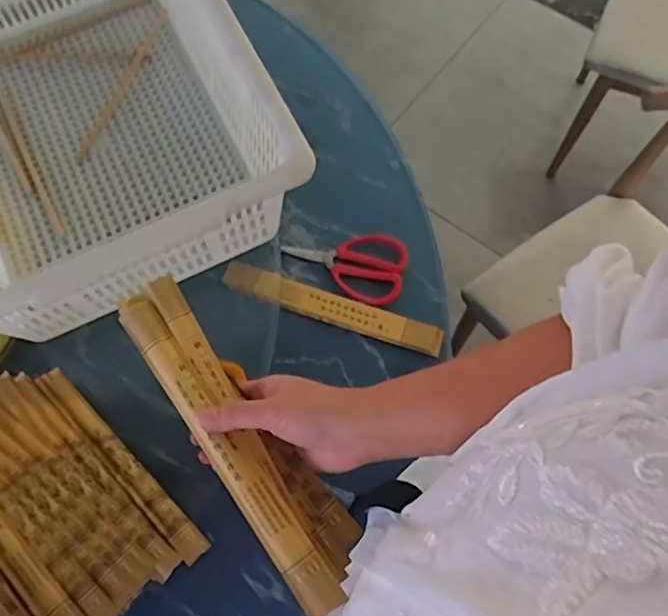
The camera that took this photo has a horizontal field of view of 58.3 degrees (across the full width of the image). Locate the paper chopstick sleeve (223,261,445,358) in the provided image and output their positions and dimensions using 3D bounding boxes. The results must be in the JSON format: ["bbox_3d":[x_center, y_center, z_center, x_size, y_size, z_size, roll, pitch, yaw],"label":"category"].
[{"bbox_3d":[-0.003,-0.001,0.718,0.269,0.009,0.039,18,71,8],"label":"paper chopstick sleeve"}]

